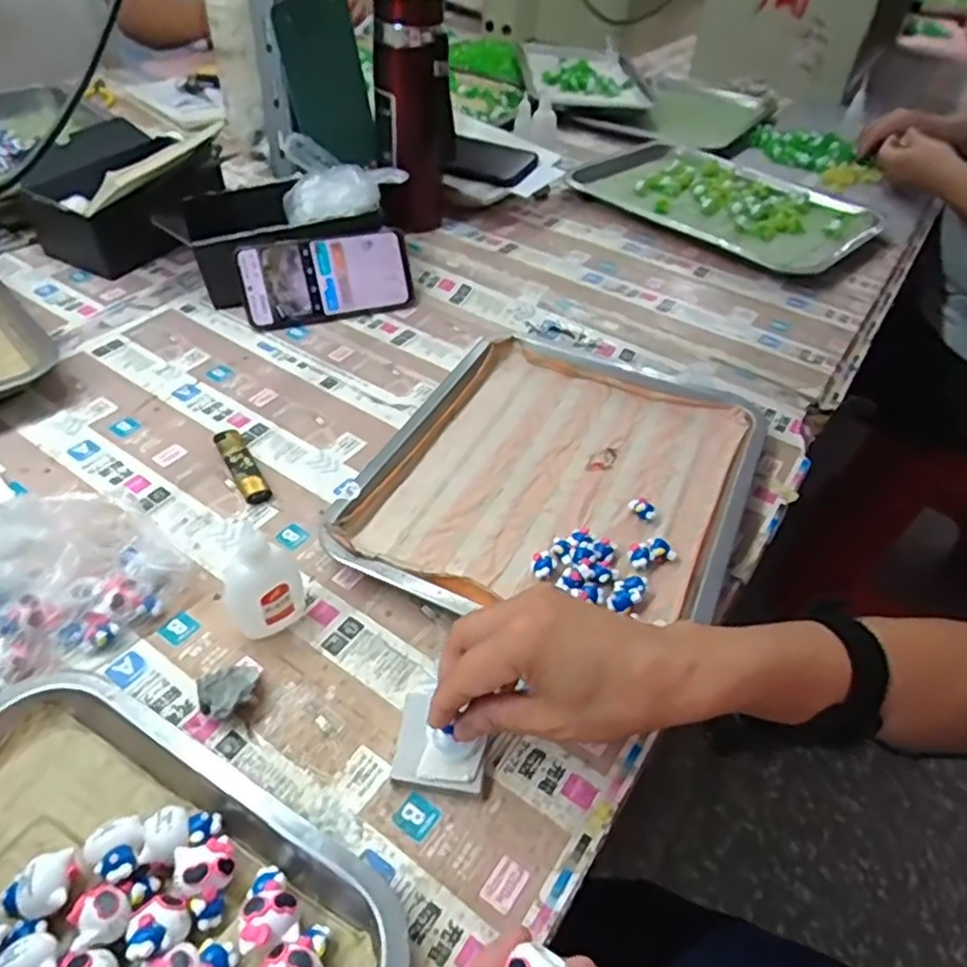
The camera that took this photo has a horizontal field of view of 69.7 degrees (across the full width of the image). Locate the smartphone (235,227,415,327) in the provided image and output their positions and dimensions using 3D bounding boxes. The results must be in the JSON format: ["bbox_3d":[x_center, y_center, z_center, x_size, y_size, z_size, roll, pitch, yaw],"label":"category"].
[{"bbox_3d":[-0.152,-0.202,0.679,0.161,0.077,0.013,-13,15,-18],"label":"smartphone"}]

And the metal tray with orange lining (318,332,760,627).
[{"bbox_3d":[0.059,-0.004,0.542,0.266,0.030,0.302,20,47,14],"label":"metal tray with orange lining"}]

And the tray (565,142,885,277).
[{"bbox_3d":[0.273,-0.345,0.845,0.203,0.032,0.353,-33,56,-32],"label":"tray"}]

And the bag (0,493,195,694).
[{"bbox_3d":[-0.269,0.040,0.399,0.146,0.110,0.105,-33,56,-32],"label":"bag"}]

